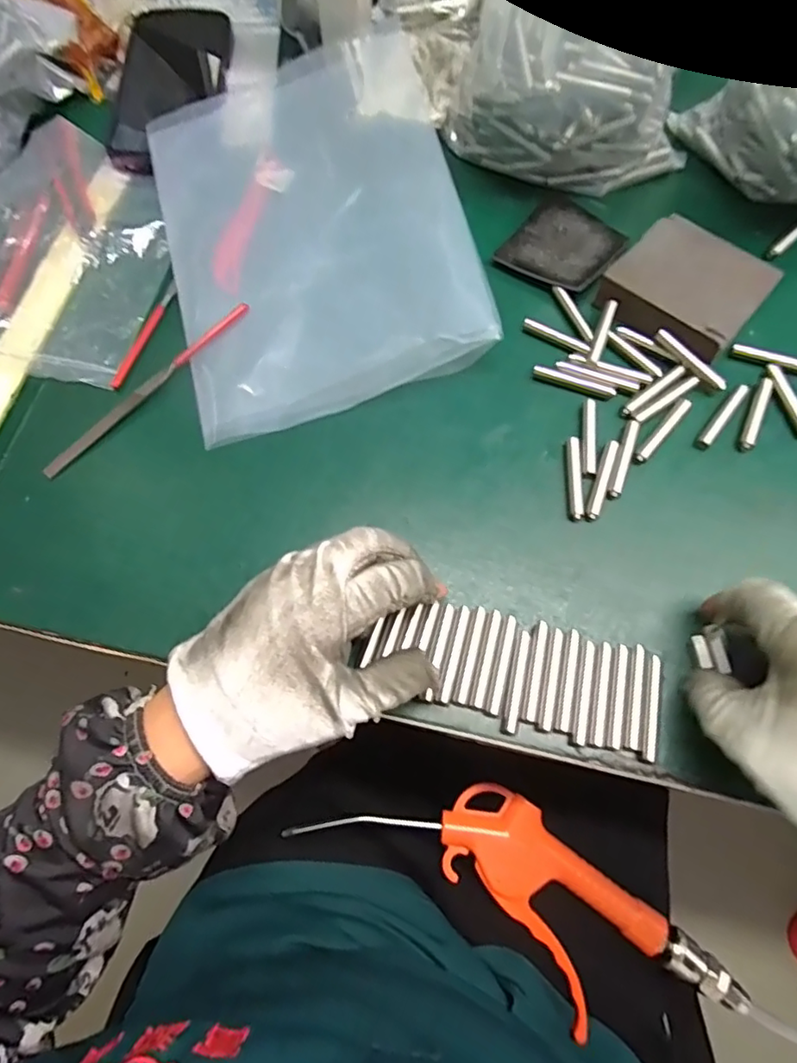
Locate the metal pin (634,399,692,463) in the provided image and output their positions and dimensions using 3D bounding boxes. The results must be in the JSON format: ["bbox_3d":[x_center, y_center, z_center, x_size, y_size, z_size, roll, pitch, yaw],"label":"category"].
[{"bbox_3d":[0.150,-0.058,0.317,0.008,0.004,0.050,40,76,15],"label":"metal pin"}]

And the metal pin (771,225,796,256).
[{"bbox_3d":[0.258,-0.194,0.366,0.044,0.007,0.007,-41,73,-12],"label":"metal pin"}]

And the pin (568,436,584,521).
[{"bbox_3d":[0.097,-0.030,0.310,0.007,0.005,0.049,2,70,3],"label":"pin"}]

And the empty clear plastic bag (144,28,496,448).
[{"bbox_3d":[-0.059,-0.206,0.365,0.193,0.034,0.291,-13,70,-2],"label":"empty clear plastic bag"}]

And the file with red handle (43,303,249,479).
[{"bbox_3d":[-0.153,-0.089,0.342,0.009,0.011,0.155,42,77,16],"label":"file with red handle"}]

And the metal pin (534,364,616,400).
[{"bbox_3d":[0.104,-0.088,0.331,0.048,0.004,0.008,21,72,10],"label":"metal pin"}]

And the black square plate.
[{"bbox_3d":[0.109,-0.189,0.368,0.065,0.008,0.075,32,74,13],"label":"black square plate"}]

